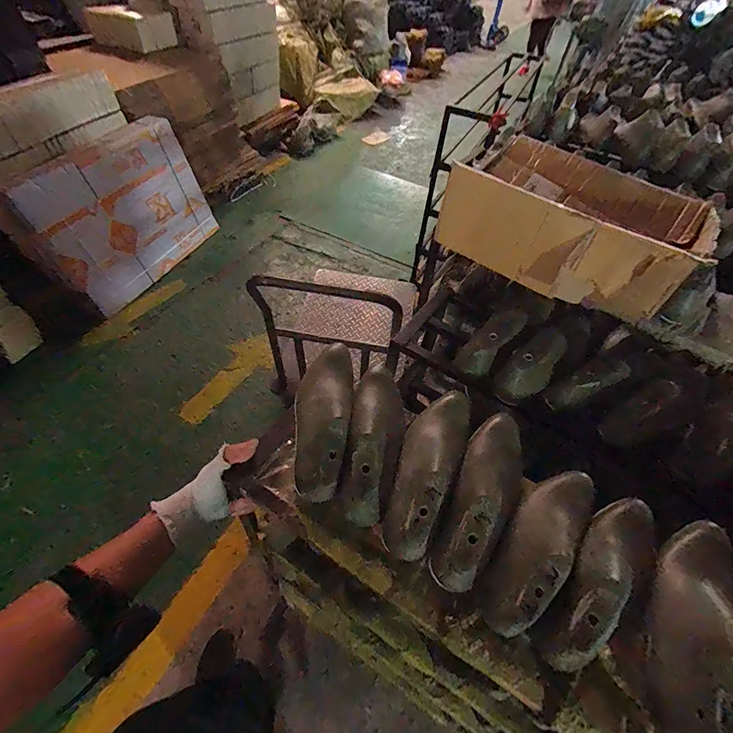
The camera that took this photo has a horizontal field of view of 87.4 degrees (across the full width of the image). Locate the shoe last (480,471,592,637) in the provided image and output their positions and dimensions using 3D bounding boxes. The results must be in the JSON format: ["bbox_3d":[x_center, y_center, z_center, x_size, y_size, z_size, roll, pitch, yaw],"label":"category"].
[{"bbox_3d":[0.206,0.190,0.436,0.069,0.063,0.232,36,57,22],"label":"shoe last"}]

